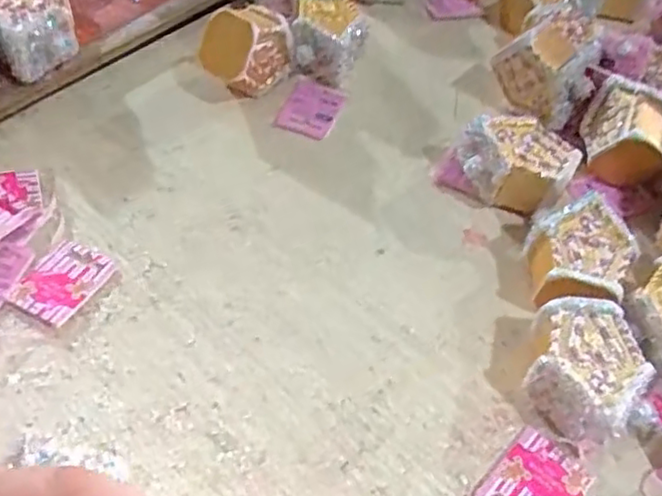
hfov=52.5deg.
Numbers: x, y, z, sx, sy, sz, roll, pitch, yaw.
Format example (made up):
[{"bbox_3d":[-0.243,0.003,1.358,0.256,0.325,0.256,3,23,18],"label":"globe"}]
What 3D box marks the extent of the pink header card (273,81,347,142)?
[{"bbox_3d":[-0.017,-0.119,0.573,0.047,0.004,0.068,17,51,9],"label":"pink header card"}]

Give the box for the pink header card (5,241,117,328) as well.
[{"bbox_3d":[-0.177,0.022,0.443,0.045,0.006,0.058,23,53,14],"label":"pink header card"}]

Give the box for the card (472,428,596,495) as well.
[{"bbox_3d":[0.114,0.137,0.381,0.045,0.004,0.059,39,58,24],"label":"card"}]

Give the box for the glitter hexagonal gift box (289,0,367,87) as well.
[{"bbox_3d":[-0.003,-0.192,0.605,0.065,0.047,0.091,8,51,1],"label":"glitter hexagonal gift box"}]

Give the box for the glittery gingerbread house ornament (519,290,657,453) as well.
[{"bbox_3d":[0.150,0.074,0.407,0.070,0.046,0.077,2,51,-3],"label":"glittery gingerbread house ornament"}]

